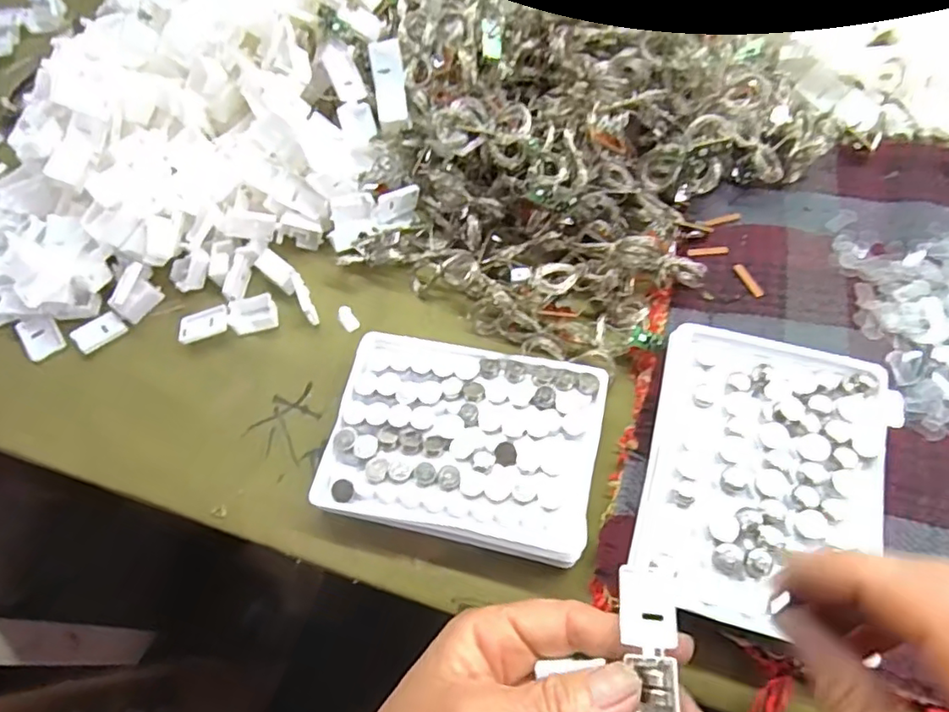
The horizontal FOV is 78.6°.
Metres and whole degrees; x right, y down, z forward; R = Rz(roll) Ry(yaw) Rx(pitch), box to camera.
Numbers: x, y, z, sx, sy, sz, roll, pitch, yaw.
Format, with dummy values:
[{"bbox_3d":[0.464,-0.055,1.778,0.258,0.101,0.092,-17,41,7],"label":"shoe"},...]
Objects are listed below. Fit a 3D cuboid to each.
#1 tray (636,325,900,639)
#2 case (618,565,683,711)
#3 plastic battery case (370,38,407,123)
[{"bbox_3d":[0.128,0.052,0.259,0.095,0.020,0.128,13,65,12],"label":"tray"},{"bbox_3d":[0.063,0.105,0.206,0.021,0.007,0.054,2,62,2],"label":"case"},{"bbox_3d":[-0.053,-0.170,0.359,0.018,0.004,0.050,-8,92,-18],"label":"plastic battery case"}]

